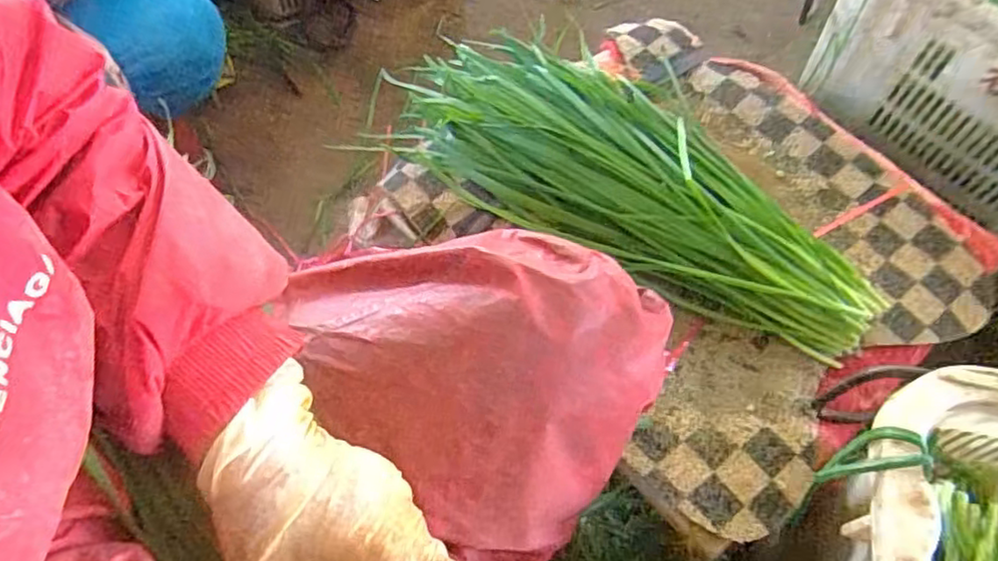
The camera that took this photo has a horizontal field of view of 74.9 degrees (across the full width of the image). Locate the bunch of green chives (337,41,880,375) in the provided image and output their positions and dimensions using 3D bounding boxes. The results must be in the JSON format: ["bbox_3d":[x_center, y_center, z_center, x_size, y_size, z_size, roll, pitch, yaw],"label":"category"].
[{"bbox_3d":[0.112,-0.103,0.584,0.450,0.051,0.190,28,62,13],"label":"bunch of green chives"}]

